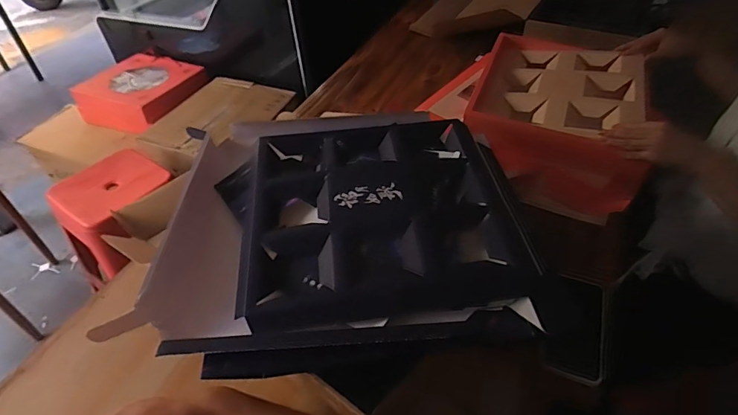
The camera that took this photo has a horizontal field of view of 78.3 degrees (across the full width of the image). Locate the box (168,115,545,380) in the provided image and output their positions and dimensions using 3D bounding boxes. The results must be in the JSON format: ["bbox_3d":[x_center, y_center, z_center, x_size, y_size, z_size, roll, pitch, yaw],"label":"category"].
[{"bbox_3d":[-0.004,0.013,0.594,0.387,0.063,0.398,-2,43,1],"label":"box"}]

